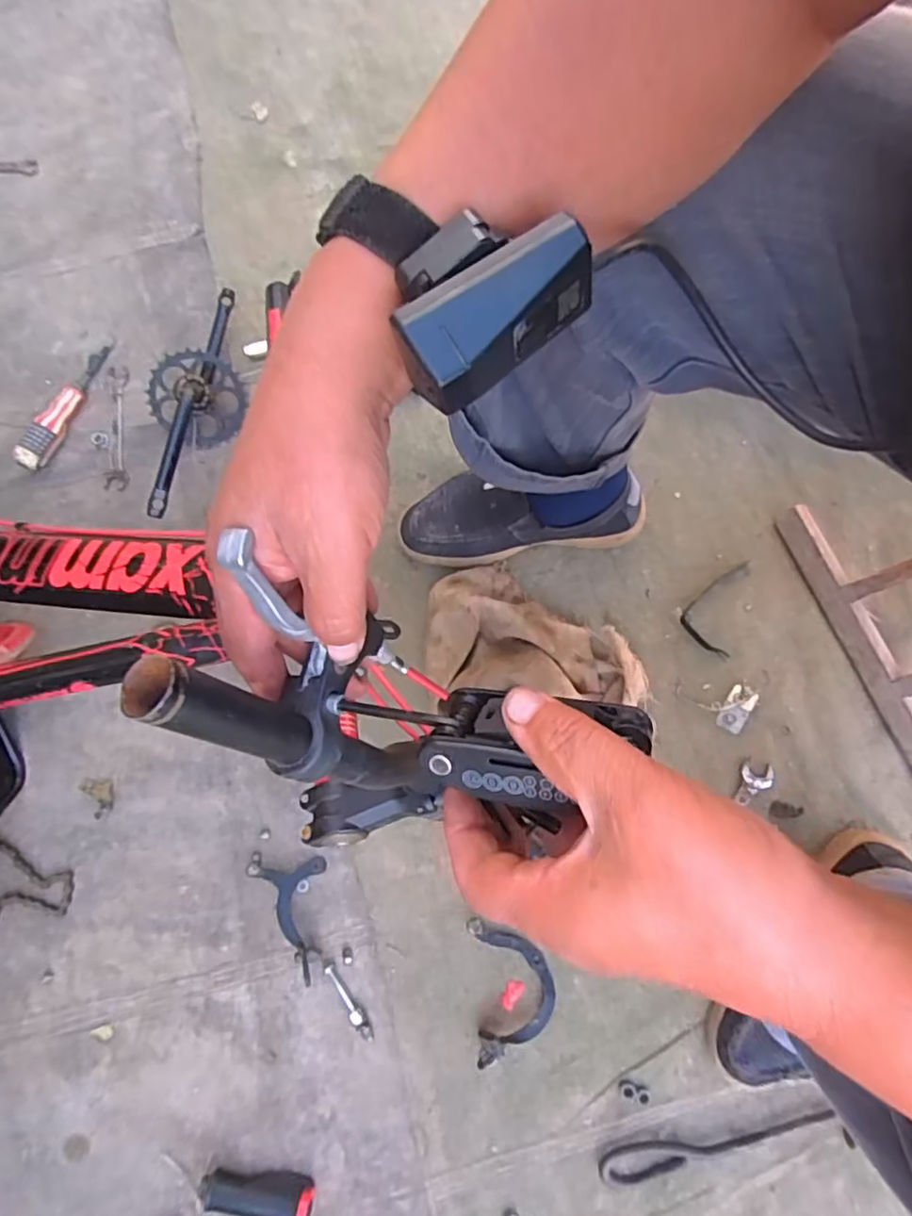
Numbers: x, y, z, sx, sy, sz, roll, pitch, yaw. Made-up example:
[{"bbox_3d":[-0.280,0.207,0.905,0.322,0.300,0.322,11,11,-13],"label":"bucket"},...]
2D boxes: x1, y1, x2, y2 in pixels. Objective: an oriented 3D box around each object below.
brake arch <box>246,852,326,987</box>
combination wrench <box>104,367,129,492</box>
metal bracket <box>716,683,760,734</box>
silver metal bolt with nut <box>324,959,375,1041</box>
[{"bbox_3d":[-0.176,0.311,0.647,0.076,0.025,0.115,0,78,1],"label":"brake arch"},{"bbox_3d":[-0.414,-0.219,0.781,0.028,0.004,0.164,-6,78,0],"label":"combination wrench"},{"bbox_3d":[0.298,0.107,0.682,0.027,0.008,0.051,34,81,8],"label":"metal bracket"},{"bbox_3d":[-0.107,0.391,0.639,0.014,0.009,0.084,-35,79,-6],"label":"silver metal bolt with nut"}]

